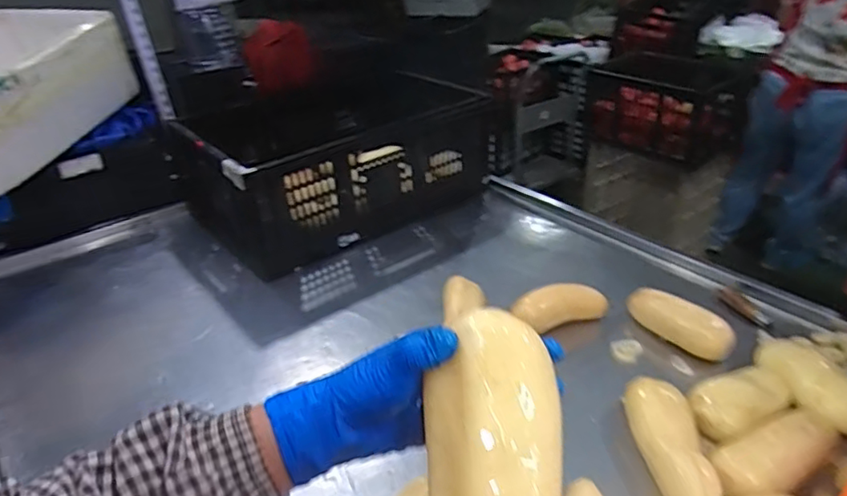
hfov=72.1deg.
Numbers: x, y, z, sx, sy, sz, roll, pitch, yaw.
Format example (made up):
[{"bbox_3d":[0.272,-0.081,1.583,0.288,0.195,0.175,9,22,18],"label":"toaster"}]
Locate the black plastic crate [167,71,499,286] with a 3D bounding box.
[{"bbox_3d":[-0.202,-0.199,1.345,0.631,0.250,0.400,-20,35,-28],"label":"black plastic crate"}]

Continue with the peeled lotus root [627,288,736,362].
[{"bbox_3d":[0.403,0.114,0.920,0.164,0.056,0.066,23,40,38],"label":"peeled lotus root"}]

